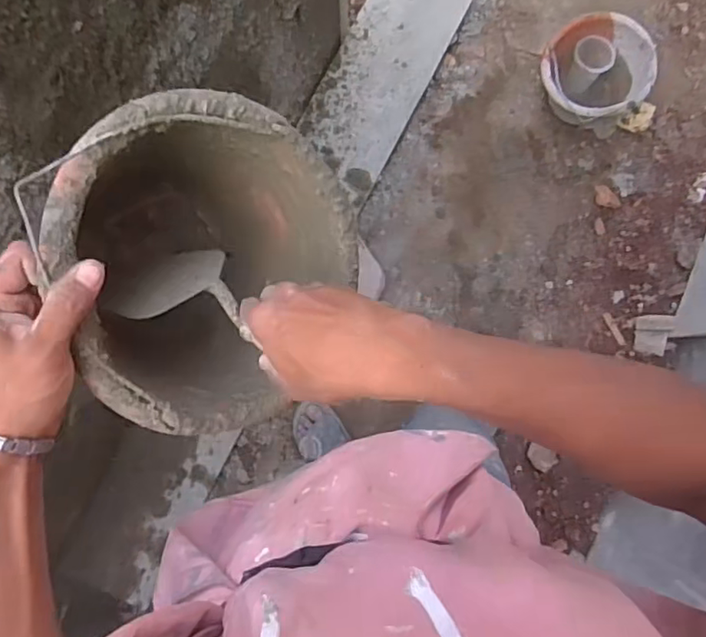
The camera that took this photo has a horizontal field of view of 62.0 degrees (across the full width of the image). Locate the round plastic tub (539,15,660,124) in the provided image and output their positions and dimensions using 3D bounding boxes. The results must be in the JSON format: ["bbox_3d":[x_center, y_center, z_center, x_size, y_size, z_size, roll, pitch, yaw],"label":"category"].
[{"bbox_3d":[0.566,-0.585,1.431,0.261,0.172,0.242,0,88,-1],"label":"round plastic tub"}]

